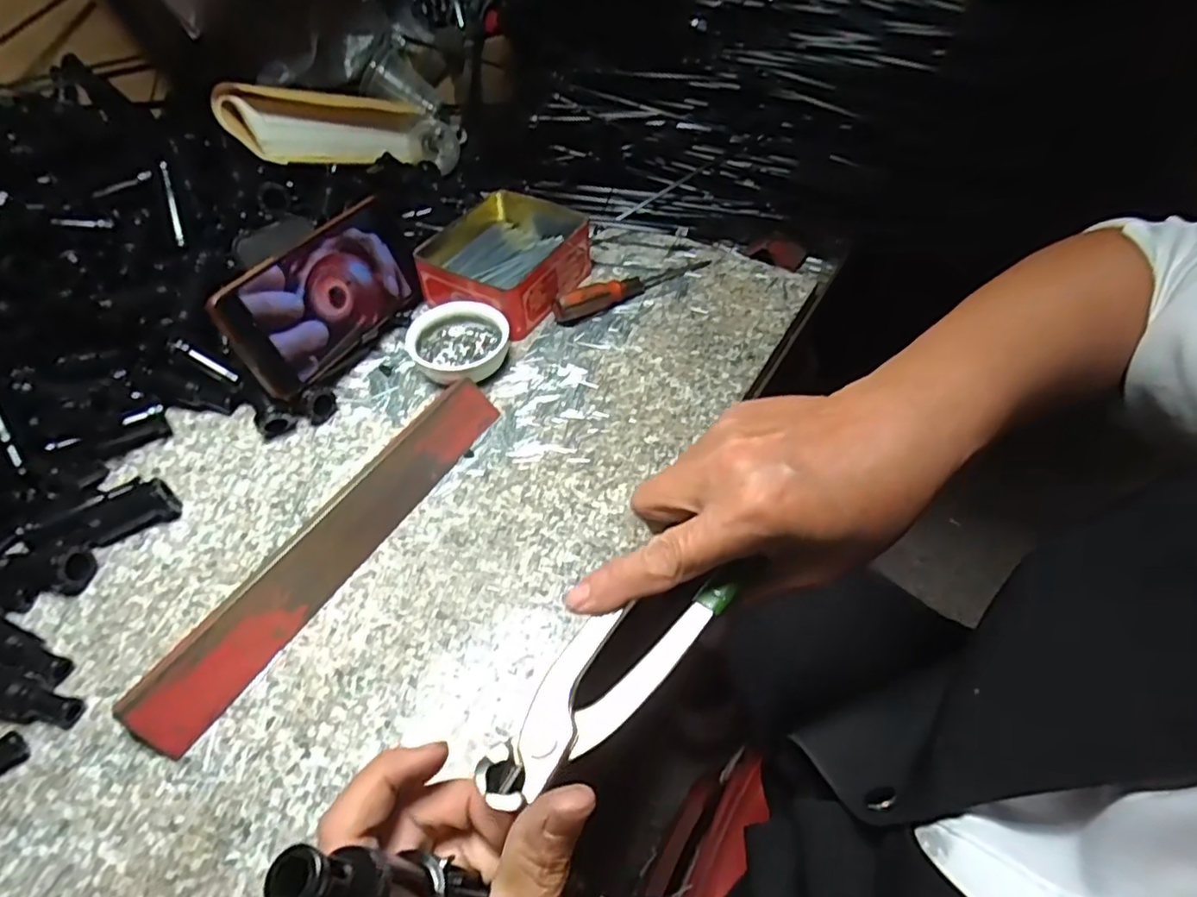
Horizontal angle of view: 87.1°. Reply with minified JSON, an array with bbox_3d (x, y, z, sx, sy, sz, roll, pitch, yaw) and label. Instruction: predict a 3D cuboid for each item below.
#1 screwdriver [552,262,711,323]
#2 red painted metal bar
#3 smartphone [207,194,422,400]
[{"bbox_3d":[0.030,-0.137,0.516,0.150,0.022,0.015,-28,55,-20],"label":"screwdriver"},{"bbox_3d":[-0.148,0.049,0.367,0.031,0.020,0.257,23,55,20],"label":"red painted metal bar"},{"bbox_3d":[-0.189,-0.111,0.449,0.007,0.079,0.158,2,41,32],"label":"smartphone"}]

